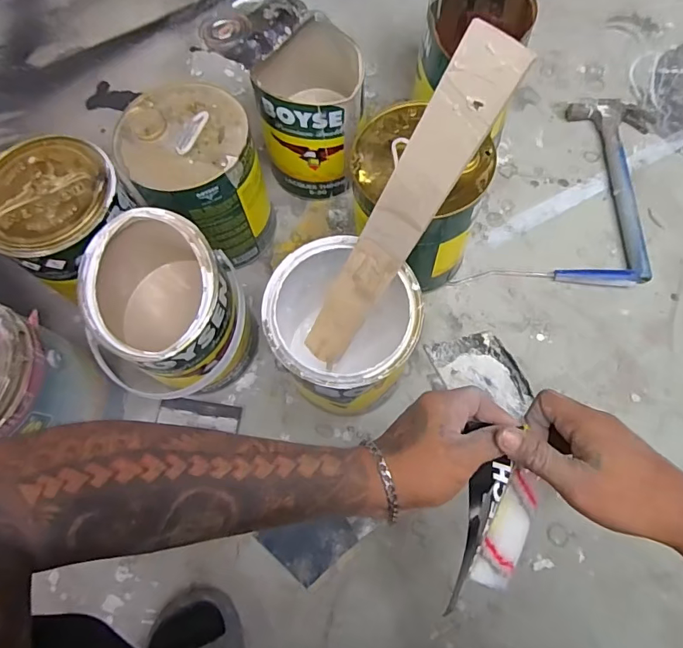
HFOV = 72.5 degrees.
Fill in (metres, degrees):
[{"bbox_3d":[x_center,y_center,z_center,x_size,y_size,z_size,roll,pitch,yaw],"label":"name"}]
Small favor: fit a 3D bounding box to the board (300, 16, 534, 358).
[{"bbox_3d":[0.043,-0.081,0.460,0.053,0.388,0.010,37,46,5],"label":"board"}]

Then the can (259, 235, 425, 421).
[{"bbox_3d":[0.001,0.017,0.576,0.167,0.207,0.170,-1,70,2],"label":"can"}]

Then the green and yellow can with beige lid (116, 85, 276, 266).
[{"bbox_3d":[-0.193,-0.195,0.660,0.163,0.218,0.149,-1,70,2],"label":"green and yellow can with beige lid"}]

